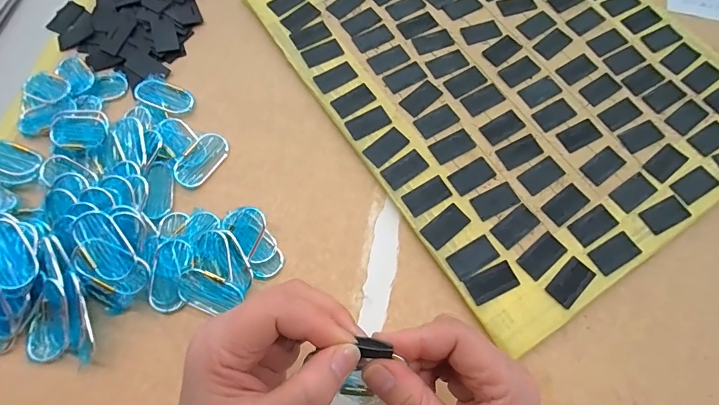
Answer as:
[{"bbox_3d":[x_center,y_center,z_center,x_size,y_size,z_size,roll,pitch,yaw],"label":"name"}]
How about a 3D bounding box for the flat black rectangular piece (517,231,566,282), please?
[{"bbox_3d":[0.159,0.046,0.339,0.041,0.004,0.023,-38,72,-14],"label":"flat black rectangular piece"}]

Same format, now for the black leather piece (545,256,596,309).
[{"bbox_3d":[0.178,0.067,0.330,0.042,0.004,0.023,-41,72,-15],"label":"black leather piece"}]

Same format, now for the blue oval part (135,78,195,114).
[{"bbox_3d":[-0.199,-0.109,0.401,0.057,0.010,0.032,19,69,9],"label":"blue oval part"}]

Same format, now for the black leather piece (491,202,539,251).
[{"bbox_3d":[0.139,0.021,0.349,0.043,0.004,0.023,-36,71,-13],"label":"black leather piece"}]

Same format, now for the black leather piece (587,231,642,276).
[{"bbox_3d":[0.219,0.043,0.336,0.041,0.004,0.023,-29,70,-10],"label":"black leather piece"}]

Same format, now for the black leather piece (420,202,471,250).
[{"bbox_3d":[0.077,0.021,0.349,0.042,0.004,0.023,-38,72,-14],"label":"black leather piece"}]

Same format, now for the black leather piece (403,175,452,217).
[{"bbox_3d":[0.063,-0.006,0.360,0.043,0.004,0.024,-30,70,-11],"label":"black leather piece"}]

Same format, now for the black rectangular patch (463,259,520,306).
[{"bbox_3d":[0.112,0.067,0.330,0.042,0.004,0.023,-25,69,-9],"label":"black rectangular patch"}]

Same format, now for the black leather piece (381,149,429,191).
[{"bbox_3d":[0.043,-0.032,0.370,0.043,0.004,0.024,-35,71,-13],"label":"black leather piece"}]

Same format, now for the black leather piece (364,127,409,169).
[{"bbox_3d":[0.026,-0.054,0.380,0.043,0.004,0.024,-40,72,-14],"label":"black leather piece"}]

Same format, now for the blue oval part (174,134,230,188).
[{"bbox_3d":[-0.150,-0.040,0.373,0.031,0.004,0.058,37,71,-7],"label":"blue oval part"}]

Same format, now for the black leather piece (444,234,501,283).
[{"bbox_3d":[0.099,0.047,0.338,0.042,0.004,0.023,-29,70,-11],"label":"black leather piece"}]

